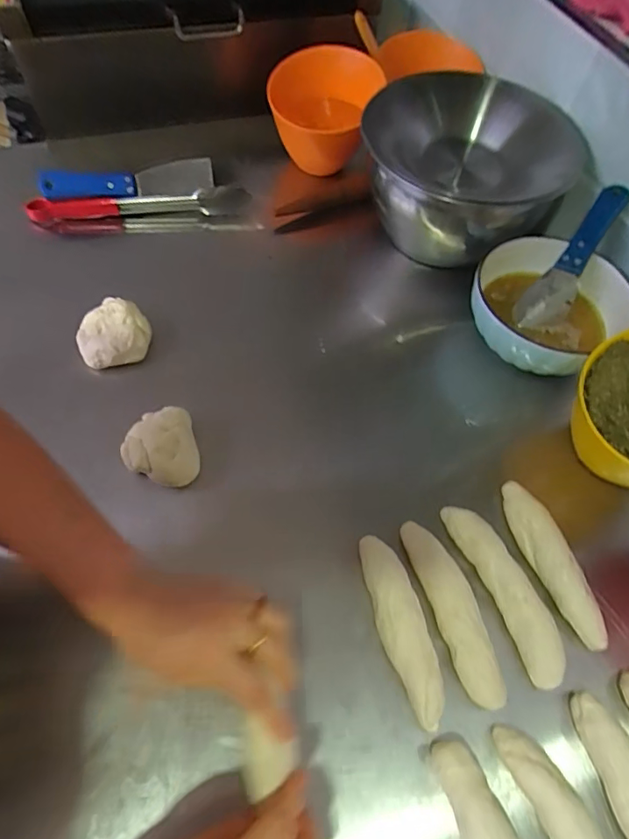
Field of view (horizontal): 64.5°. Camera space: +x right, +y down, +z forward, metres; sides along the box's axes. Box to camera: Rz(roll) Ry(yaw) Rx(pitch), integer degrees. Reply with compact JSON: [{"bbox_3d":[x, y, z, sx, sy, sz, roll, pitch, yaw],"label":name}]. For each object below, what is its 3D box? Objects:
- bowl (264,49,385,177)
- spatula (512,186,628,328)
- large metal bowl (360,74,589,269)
[{"bbox_3d":[0.016,-0.463,0.747,0.158,0.124,0.172,2,60,-3],"label":"bowl"},{"bbox_3d":[0.303,-0.183,0.587,0.049,0.030,0.183,34,94,15],"label":"spatula"},{"bbox_3d":[0.194,-0.326,0.666,0.246,0.149,0.243,-2,60,-6],"label":"large metal bowl"}]

